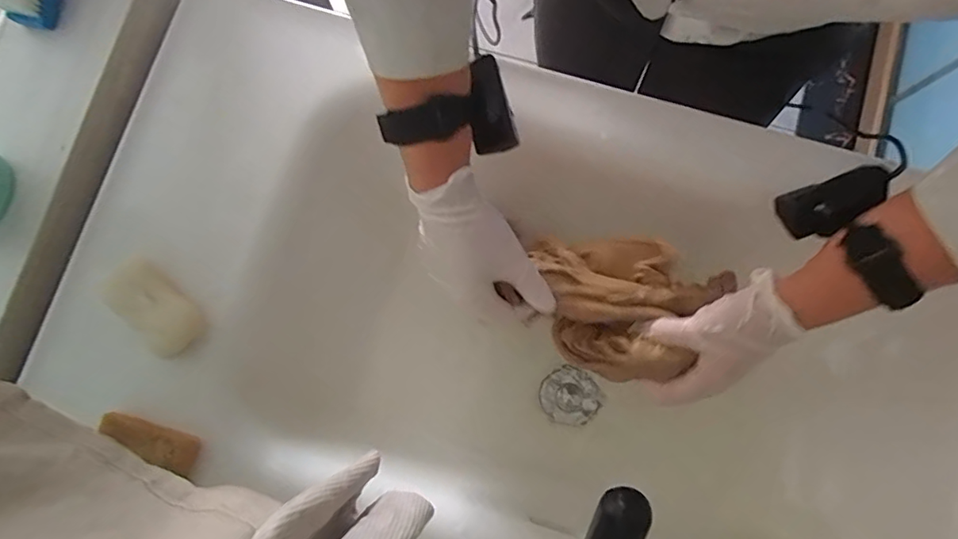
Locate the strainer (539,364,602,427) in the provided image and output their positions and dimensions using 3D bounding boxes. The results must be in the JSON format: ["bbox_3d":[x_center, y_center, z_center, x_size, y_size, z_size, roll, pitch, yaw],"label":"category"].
[{"bbox_3d":[0.094,0.133,0.550,0.059,0.018,0.058,0,81,2],"label":"strainer"}]

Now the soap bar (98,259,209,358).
[{"bbox_3d":[-0.258,0.031,0.419,0.080,0.024,0.046,41,84,7],"label":"soap bar"}]

